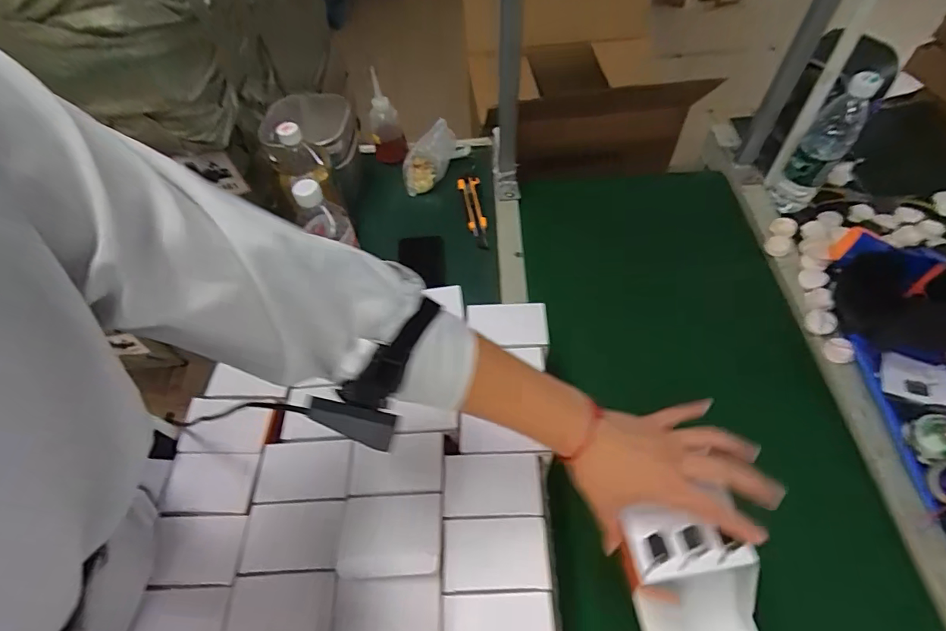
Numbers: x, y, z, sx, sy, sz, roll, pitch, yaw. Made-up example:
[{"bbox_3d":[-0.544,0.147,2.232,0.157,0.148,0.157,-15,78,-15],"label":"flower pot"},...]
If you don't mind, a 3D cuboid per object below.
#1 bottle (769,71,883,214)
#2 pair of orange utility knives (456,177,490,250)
[{"bbox_3d":[0.550,-0.266,0.749,0.068,0.220,0.055,34,65,24],"label":"bottle"},{"bbox_3d":[0.001,-0.187,0.839,0.039,0.018,0.154,-8,56,-1],"label":"pair of orange utility knives"}]

